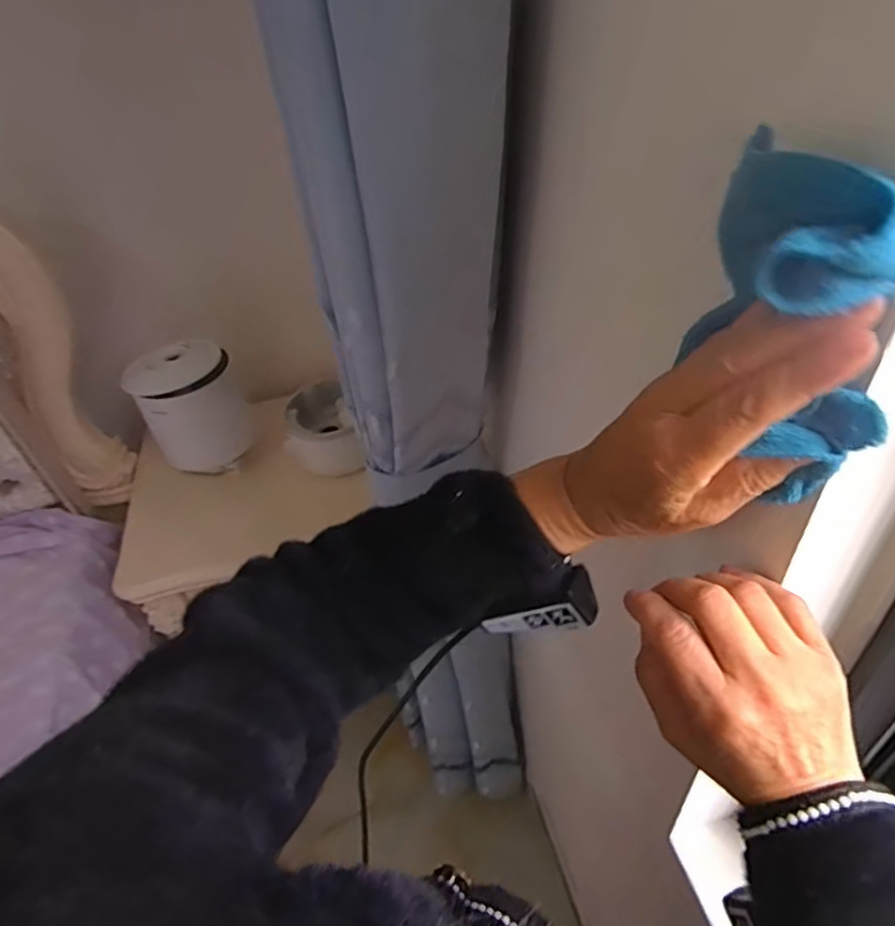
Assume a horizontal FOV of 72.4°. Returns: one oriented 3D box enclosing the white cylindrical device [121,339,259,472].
[{"bbox_3d":[-0.507,-0.122,1.222,0.180,0.235,0.164,-4,42,3],"label":"white cylindrical device"}]

